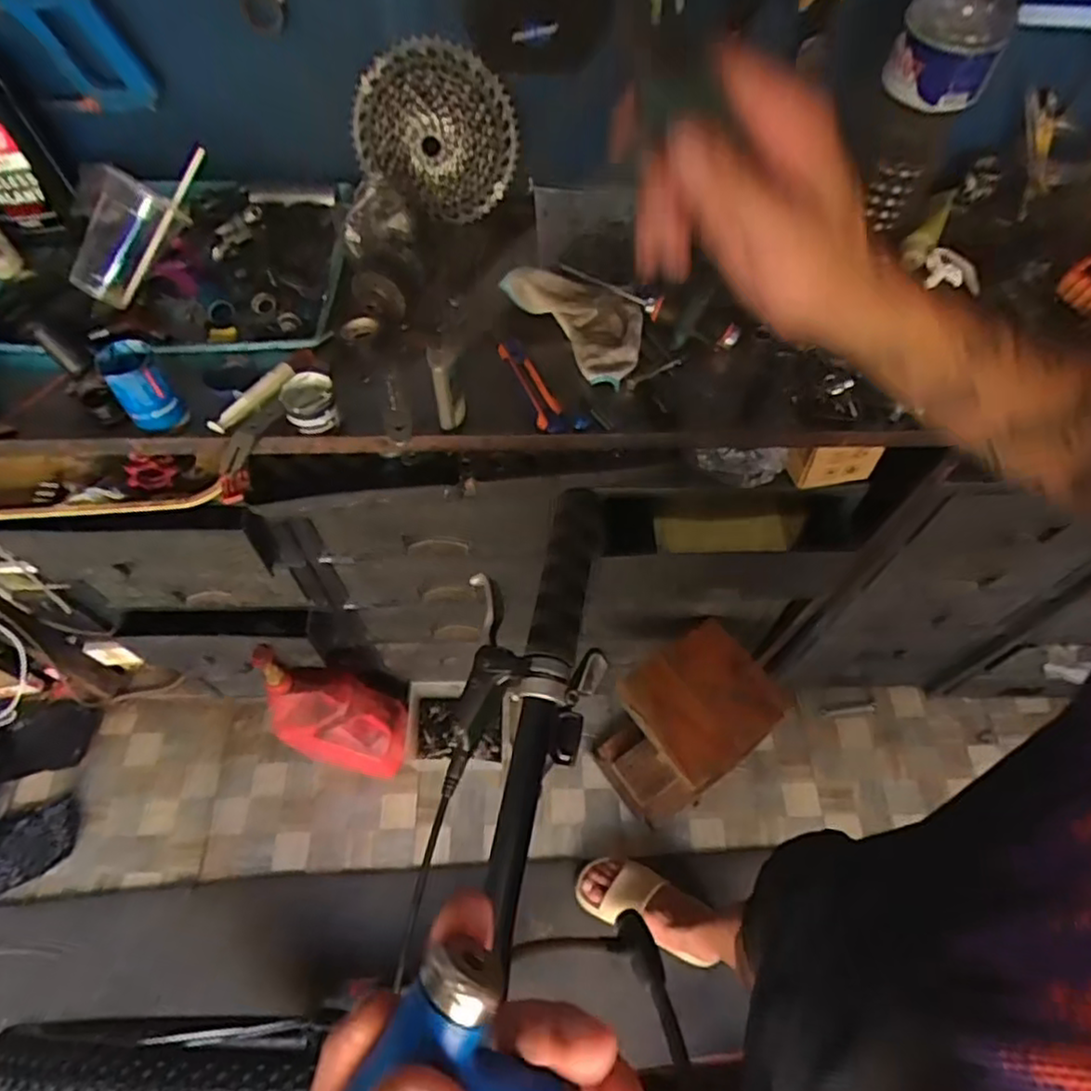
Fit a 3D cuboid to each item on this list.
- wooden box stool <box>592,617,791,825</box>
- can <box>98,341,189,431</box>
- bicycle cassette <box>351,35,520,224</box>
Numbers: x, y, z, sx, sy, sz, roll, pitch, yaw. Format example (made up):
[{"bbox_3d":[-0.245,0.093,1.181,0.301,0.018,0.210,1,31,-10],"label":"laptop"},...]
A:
[{"bbox_3d":[0.251,0.345,1.271,0.225,0.419,0.196,-29,64,-17],"label":"wooden box stool"},{"bbox_3d":[-0.396,-0.153,0.684,0.049,0.079,0.053,0,59,-1],"label":"can"},{"bbox_3d":[-0.124,-0.462,0.791,0.184,0.171,0.050,-4,59,-3],"label":"bicycle cassette"}]

